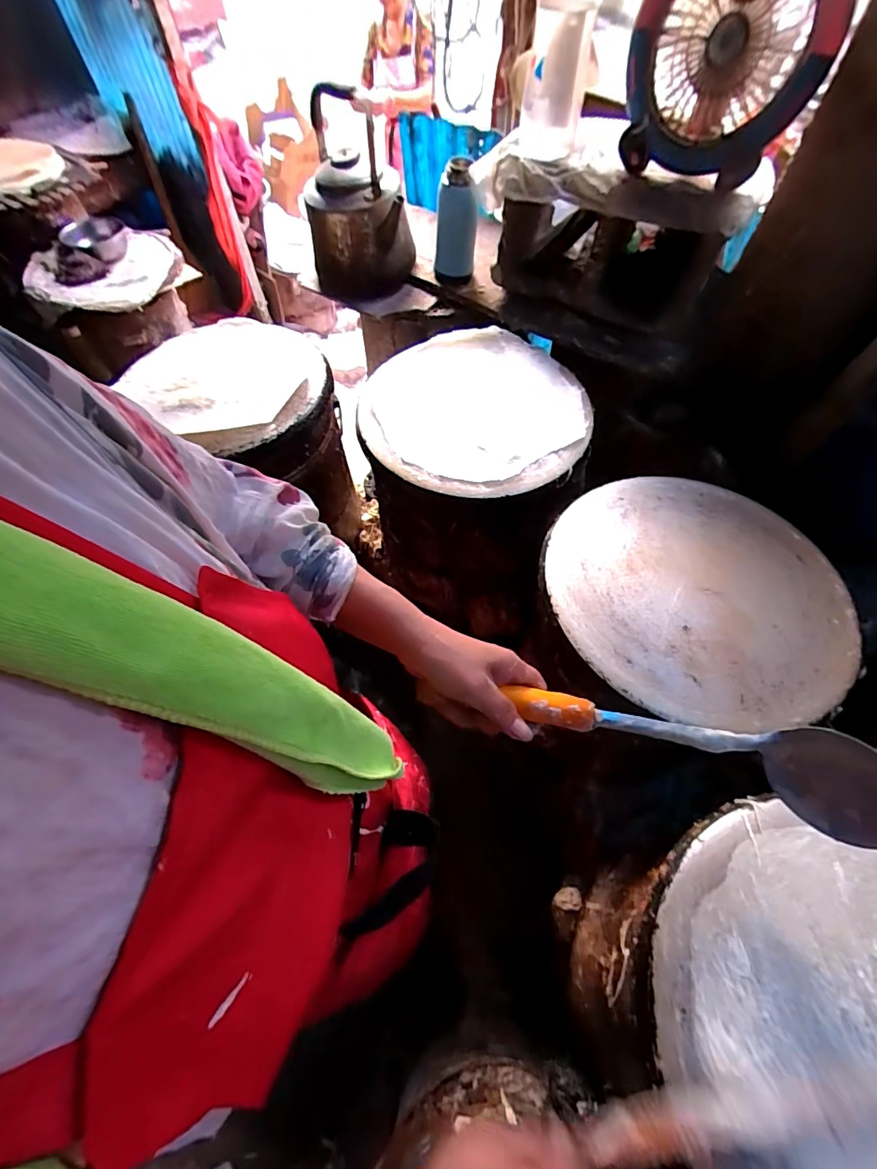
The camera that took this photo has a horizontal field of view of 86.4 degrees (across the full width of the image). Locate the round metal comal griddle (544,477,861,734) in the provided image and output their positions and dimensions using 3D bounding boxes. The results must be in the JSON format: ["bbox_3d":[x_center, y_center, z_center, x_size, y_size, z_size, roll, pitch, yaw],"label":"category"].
[{"bbox_3d":[0.323,-0.002,0.581,0.359,0.030,0.348,-29,63,-15],"label":"round metal comal griddle"}]

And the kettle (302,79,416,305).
[{"bbox_3d":[-0.165,-0.779,0.955,0.210,0.270,0.248,-9,60,-4],"label":"kettle"}]

